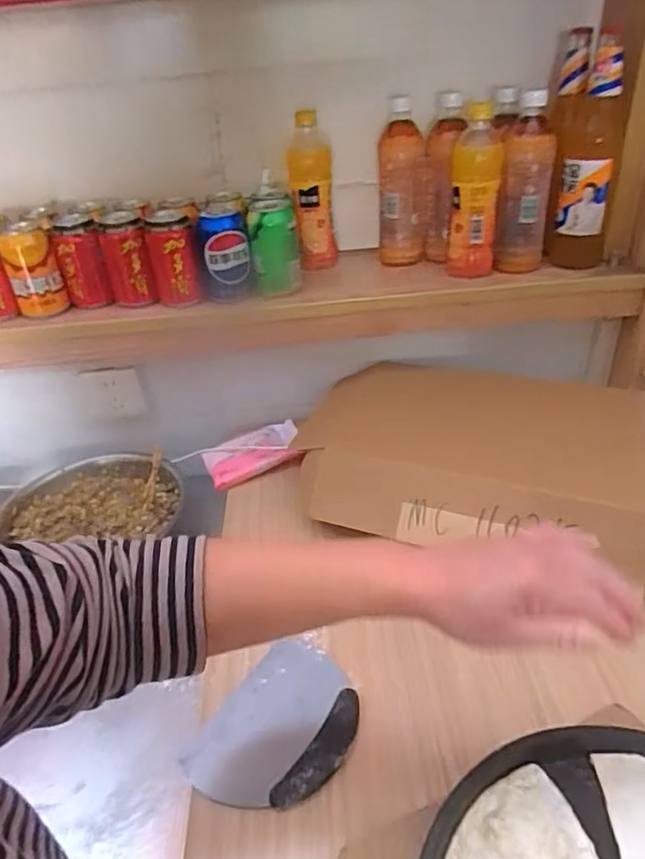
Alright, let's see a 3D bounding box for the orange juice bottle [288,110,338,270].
[{"bbox_3d":[-0.015,-0.340,0.843,0.060,0.197,0.064,-7,35,-3],"label":"orange juice bottle"}]

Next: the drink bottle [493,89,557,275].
[{"bbox_3d":[0.266,-0.320,0.771,0.067,0.205,0.075,7,37,17],"label":"drink bottle"}]

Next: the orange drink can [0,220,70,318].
[{"bbox_3d":[-0.385,-0.211,0.773,0.064,0.106,0.061,-20,37,-19],"label":"orange drink can"}]

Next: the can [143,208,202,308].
[{"bbox_3d":[-0.197,-0.230,0.777,0.067,0.108,0.074,-13,35,-11],"label":"can"}]

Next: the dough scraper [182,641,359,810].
[{"bbox_3d":[-0.038,0.259,0.508,0.116,0.016,0.148,21,43,33],"label":"dough scraper"}]

